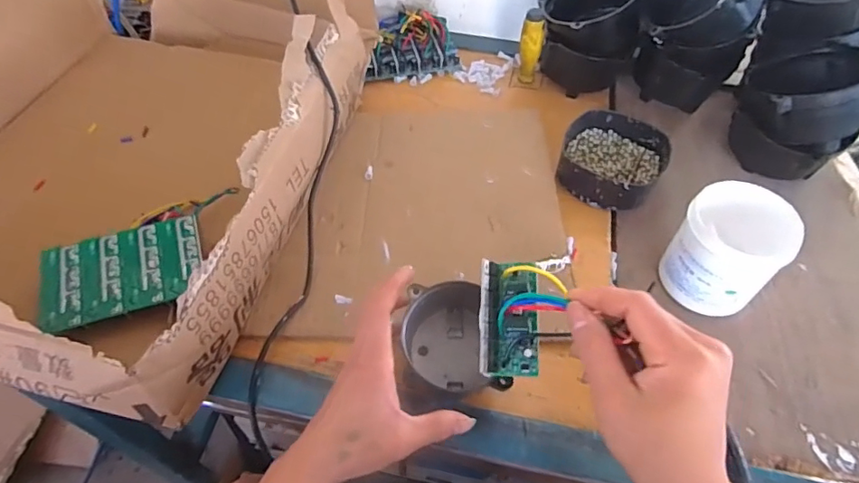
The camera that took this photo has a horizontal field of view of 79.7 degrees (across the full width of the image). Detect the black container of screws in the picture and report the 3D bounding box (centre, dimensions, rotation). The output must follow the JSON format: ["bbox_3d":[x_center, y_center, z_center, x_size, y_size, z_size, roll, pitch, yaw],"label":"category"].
[{"bbox_3d":[0.220,-0.098,0.623,0.119,0.042,0.127,23,56,15],"label":"black container of screws"}]

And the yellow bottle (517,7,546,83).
[{"bbox_3d":[0.142,-0.271,0.721,0.030,0.109,0.024,13,54,8],"label":"yellow bottle"}]

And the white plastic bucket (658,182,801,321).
[{"bbox_3d":[0.287,0.010,0.505,0.084,0.102,0.093,-30,59,-22],"label":"white plastic bucket"}]

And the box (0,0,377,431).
[{"bbox_3d":[-0.362,-0.158,0.537,0.502,0.230,0.562,12,53,7],"label":"box"}]

